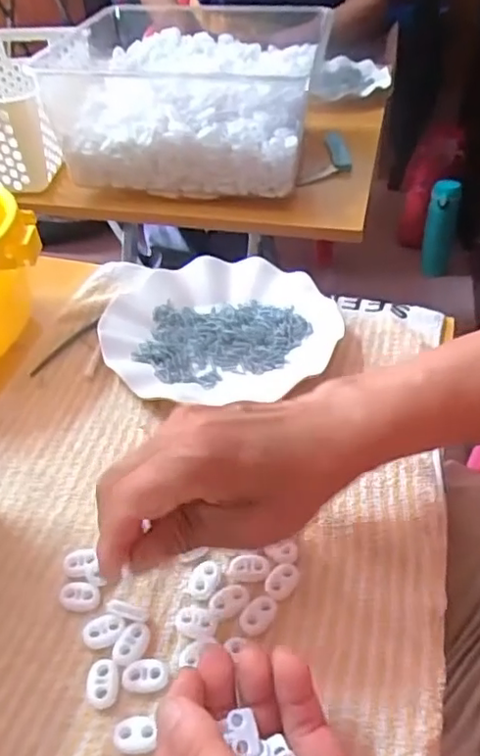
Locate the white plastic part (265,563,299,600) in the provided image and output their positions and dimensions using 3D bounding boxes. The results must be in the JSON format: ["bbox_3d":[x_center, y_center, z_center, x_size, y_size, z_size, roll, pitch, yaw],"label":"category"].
[{"bbox_3d":[0.023,0.112,0.333,0.016,0.004,0.022,30,52,31],"label":"white plastic part"}]

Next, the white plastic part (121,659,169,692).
[{"bbox_3d":[-0.047,0.148,0.299,0.023,0.004,0.015,-4,42,-1],"label":"white plastic part"}]

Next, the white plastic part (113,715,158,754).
[{"bbox_3d":[-0.049,0.167,0.281,0.019,0.007,0.015,-3,42,0],"label":"white plastic part"}]

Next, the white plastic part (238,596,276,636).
[{"bbox_3d":[0.010,0.126,0.320,0.023,0.004,0.016,-35,51,-30],"label":"white plastic part"}]

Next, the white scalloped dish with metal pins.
[{"bbox_3d":[-0.022,-0.055,0.507,0.183,0.026,0.191,-2,42,2],"label":"white scalloped dish with metal pins"}]

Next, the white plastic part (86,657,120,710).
[{"bbox_3d":[-0.068,0.151,0.298,0.016,0.006,0.022,-4,42,-1],"label":"white plastic part"}]

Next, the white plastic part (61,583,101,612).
[{"bbox_3d":[-0.088,0.122,0.333,0.023,0.007,0.014,7,43,11],"label":"white plastic part"}]

